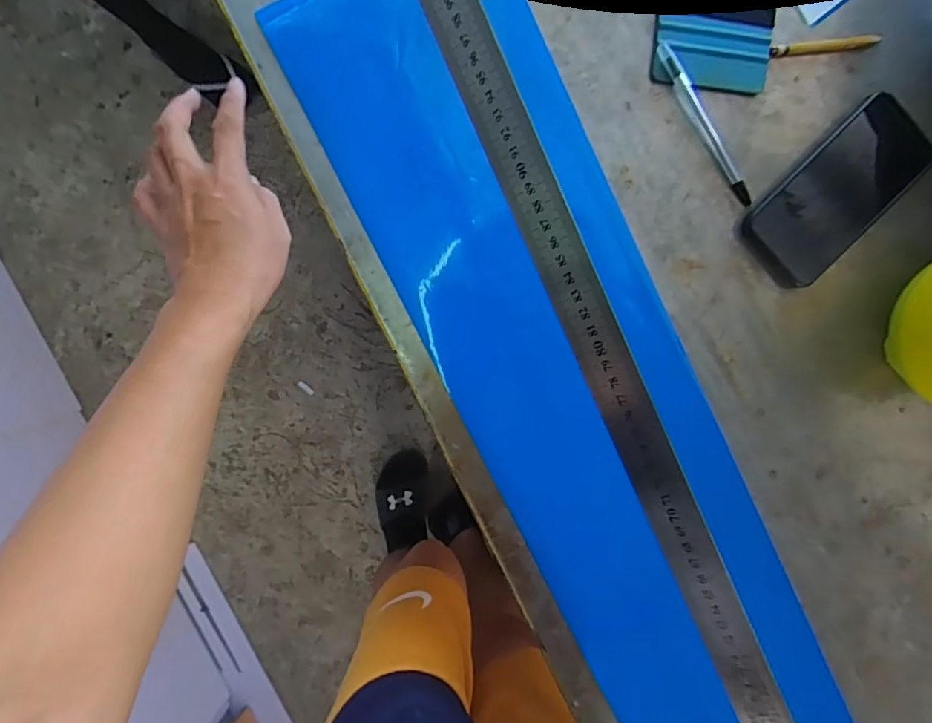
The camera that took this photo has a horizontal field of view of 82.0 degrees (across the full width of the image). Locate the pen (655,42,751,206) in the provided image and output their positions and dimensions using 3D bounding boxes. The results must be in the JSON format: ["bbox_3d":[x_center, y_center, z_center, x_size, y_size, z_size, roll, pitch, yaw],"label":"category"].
[{"bbox_3d":[0.200,-0.196,0.445,0.015,0.011,0.147,-34,97,0],"label":"pen"}]

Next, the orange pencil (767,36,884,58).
[{"bbox_3d":[0.301,-0.264,0.450,0.094,0.006,0.009,-8,97,-3],"label":"orange pencil"}]

